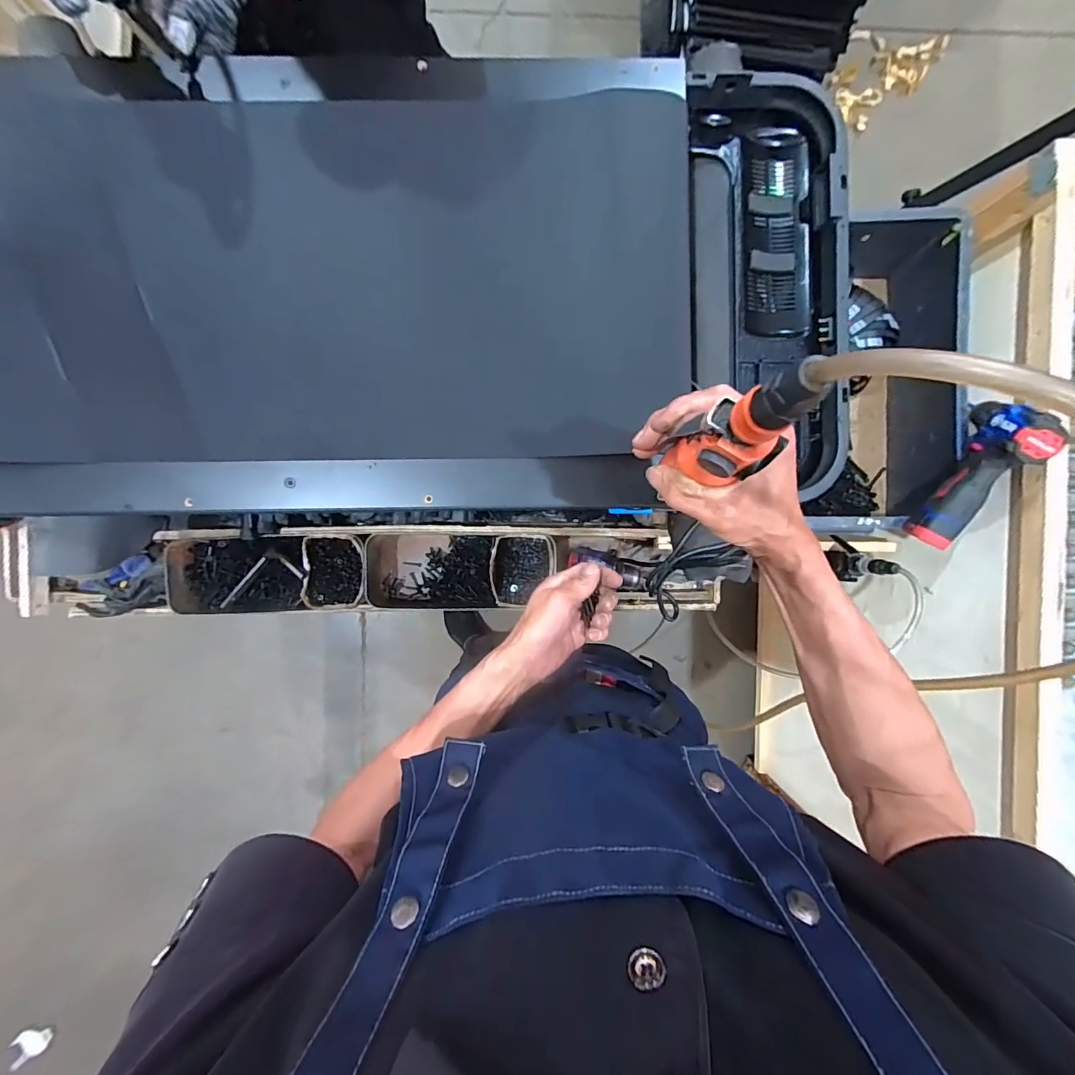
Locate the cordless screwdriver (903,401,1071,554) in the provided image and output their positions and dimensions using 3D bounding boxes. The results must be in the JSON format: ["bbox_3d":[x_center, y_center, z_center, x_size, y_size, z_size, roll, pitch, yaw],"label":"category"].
[{"bbox_3d":[0.584,-0.085,0.634,0.051,0.117,0.203,25,108,-2],"label":"cordless screwdriver"}]

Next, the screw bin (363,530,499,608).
[{"bbox_3d":[-0.179,0.060,0.813,0.213,0.079,0.134,0,90,-2],"label":"screw bin"}]

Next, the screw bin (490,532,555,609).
[{"bbox_3d":[-0.024,0.057,0.795,0.106,0.042,0.122,1,90,-2],"label":"screw bin"}]

